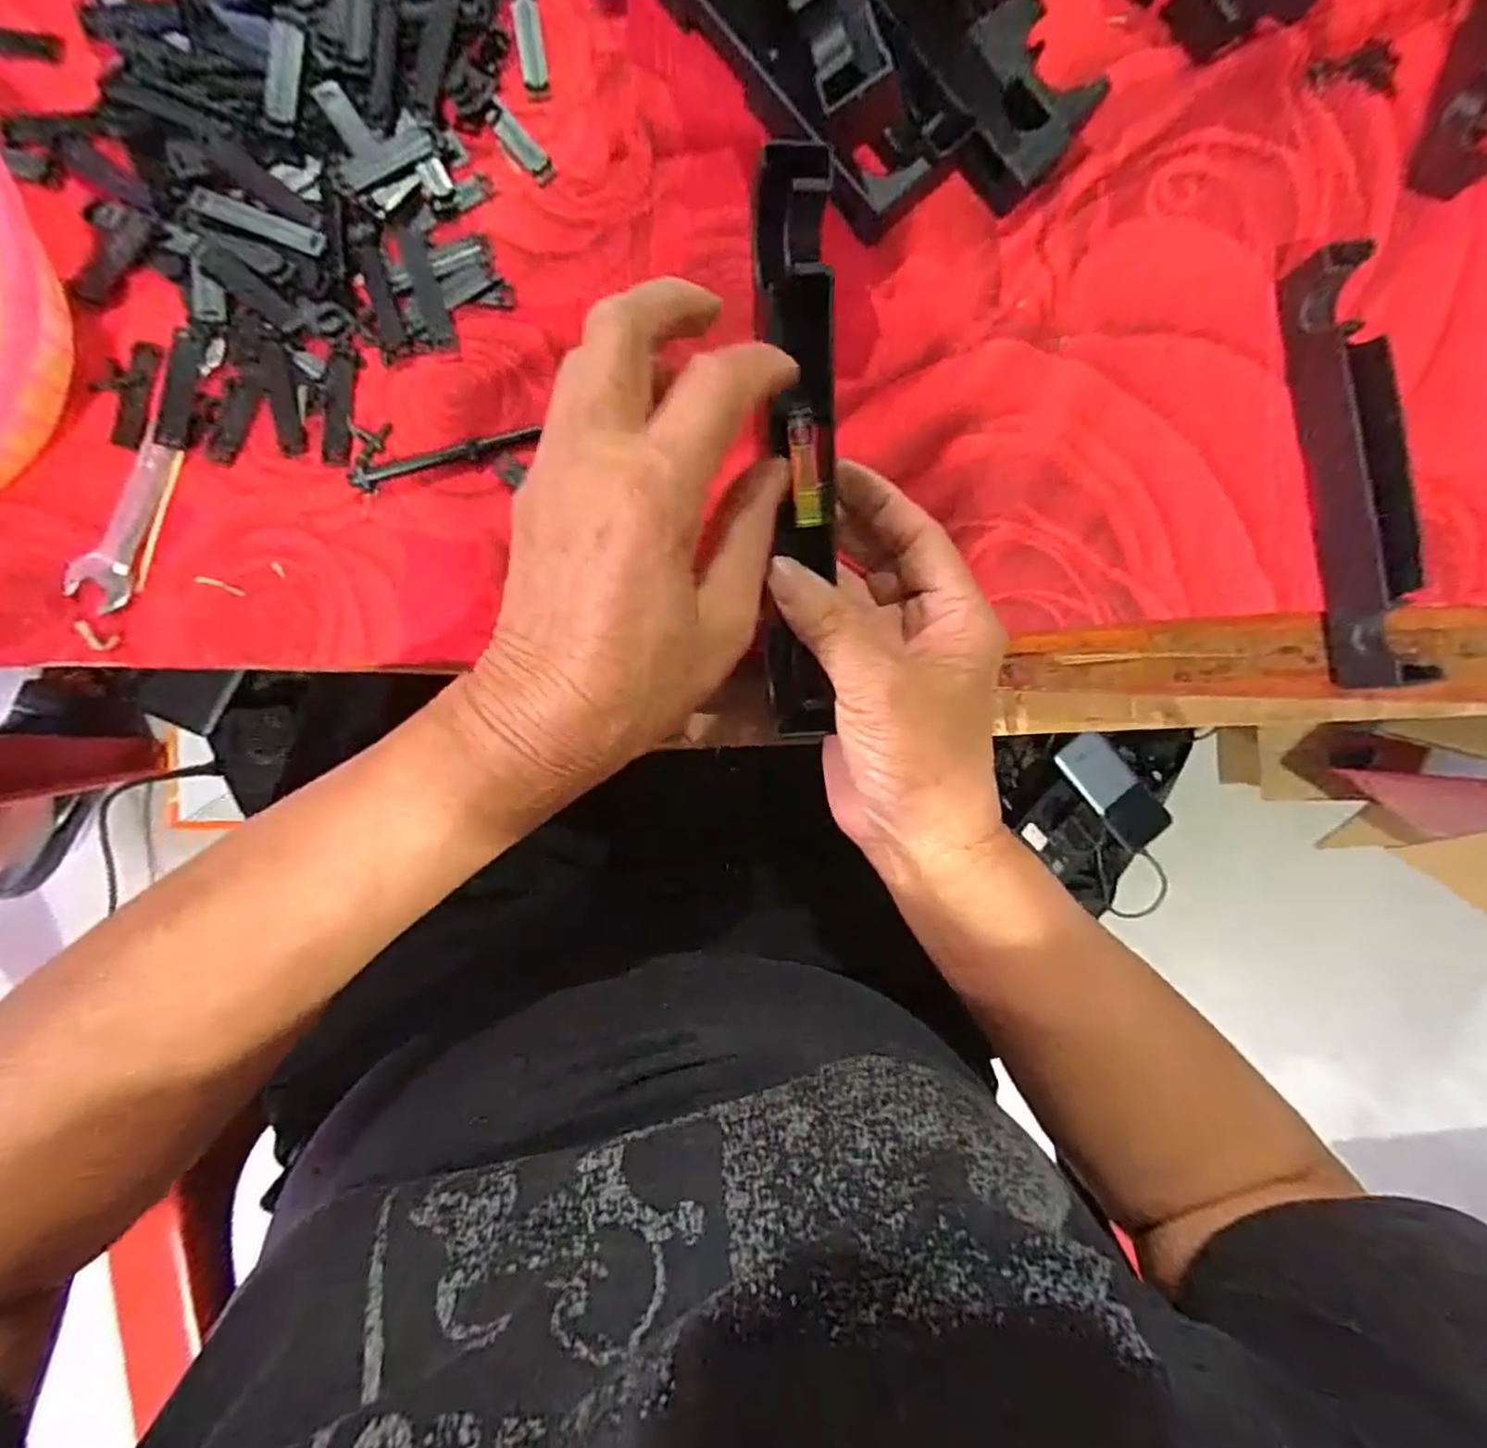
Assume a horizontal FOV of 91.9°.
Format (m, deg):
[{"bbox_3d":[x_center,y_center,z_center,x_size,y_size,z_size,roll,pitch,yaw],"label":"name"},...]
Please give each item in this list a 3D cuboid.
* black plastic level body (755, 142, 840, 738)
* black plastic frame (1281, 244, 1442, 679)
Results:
[{"bbox_3d":[0.020,-0.093,0.271,0.024,0.026,0.202,-4,108,-7],"label":"black plastic level body"},{"bbox_3d":[0.279,-0.115,0.330,0.024,0.032,0.194,-10,93,-7],"label":"black plastic frame"}]

